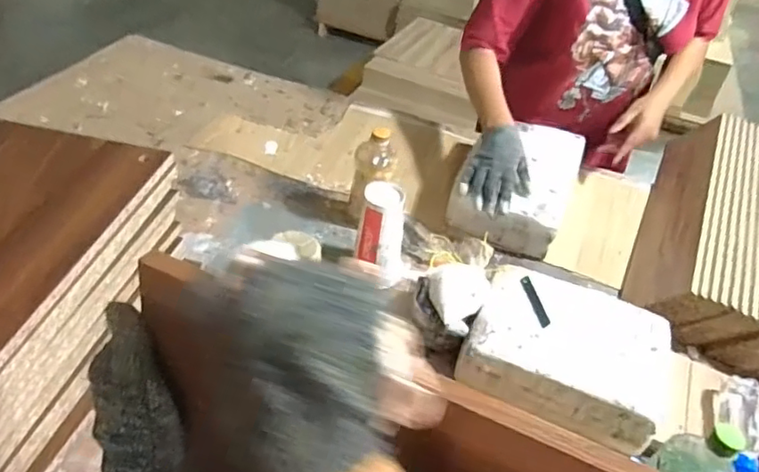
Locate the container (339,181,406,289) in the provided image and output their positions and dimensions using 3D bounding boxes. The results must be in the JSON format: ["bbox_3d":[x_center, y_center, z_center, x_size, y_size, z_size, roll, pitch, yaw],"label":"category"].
[{"bbox_3d":[0.003,-0.003,0.894,0.073,0.154,0.066,15,43,8],"label":"container"}]

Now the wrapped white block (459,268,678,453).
[{"bbox_3d":[0.261,0.160,0.809,0.260,0.079,0.201,18,44,12],"label":"wrapped white block"}]

